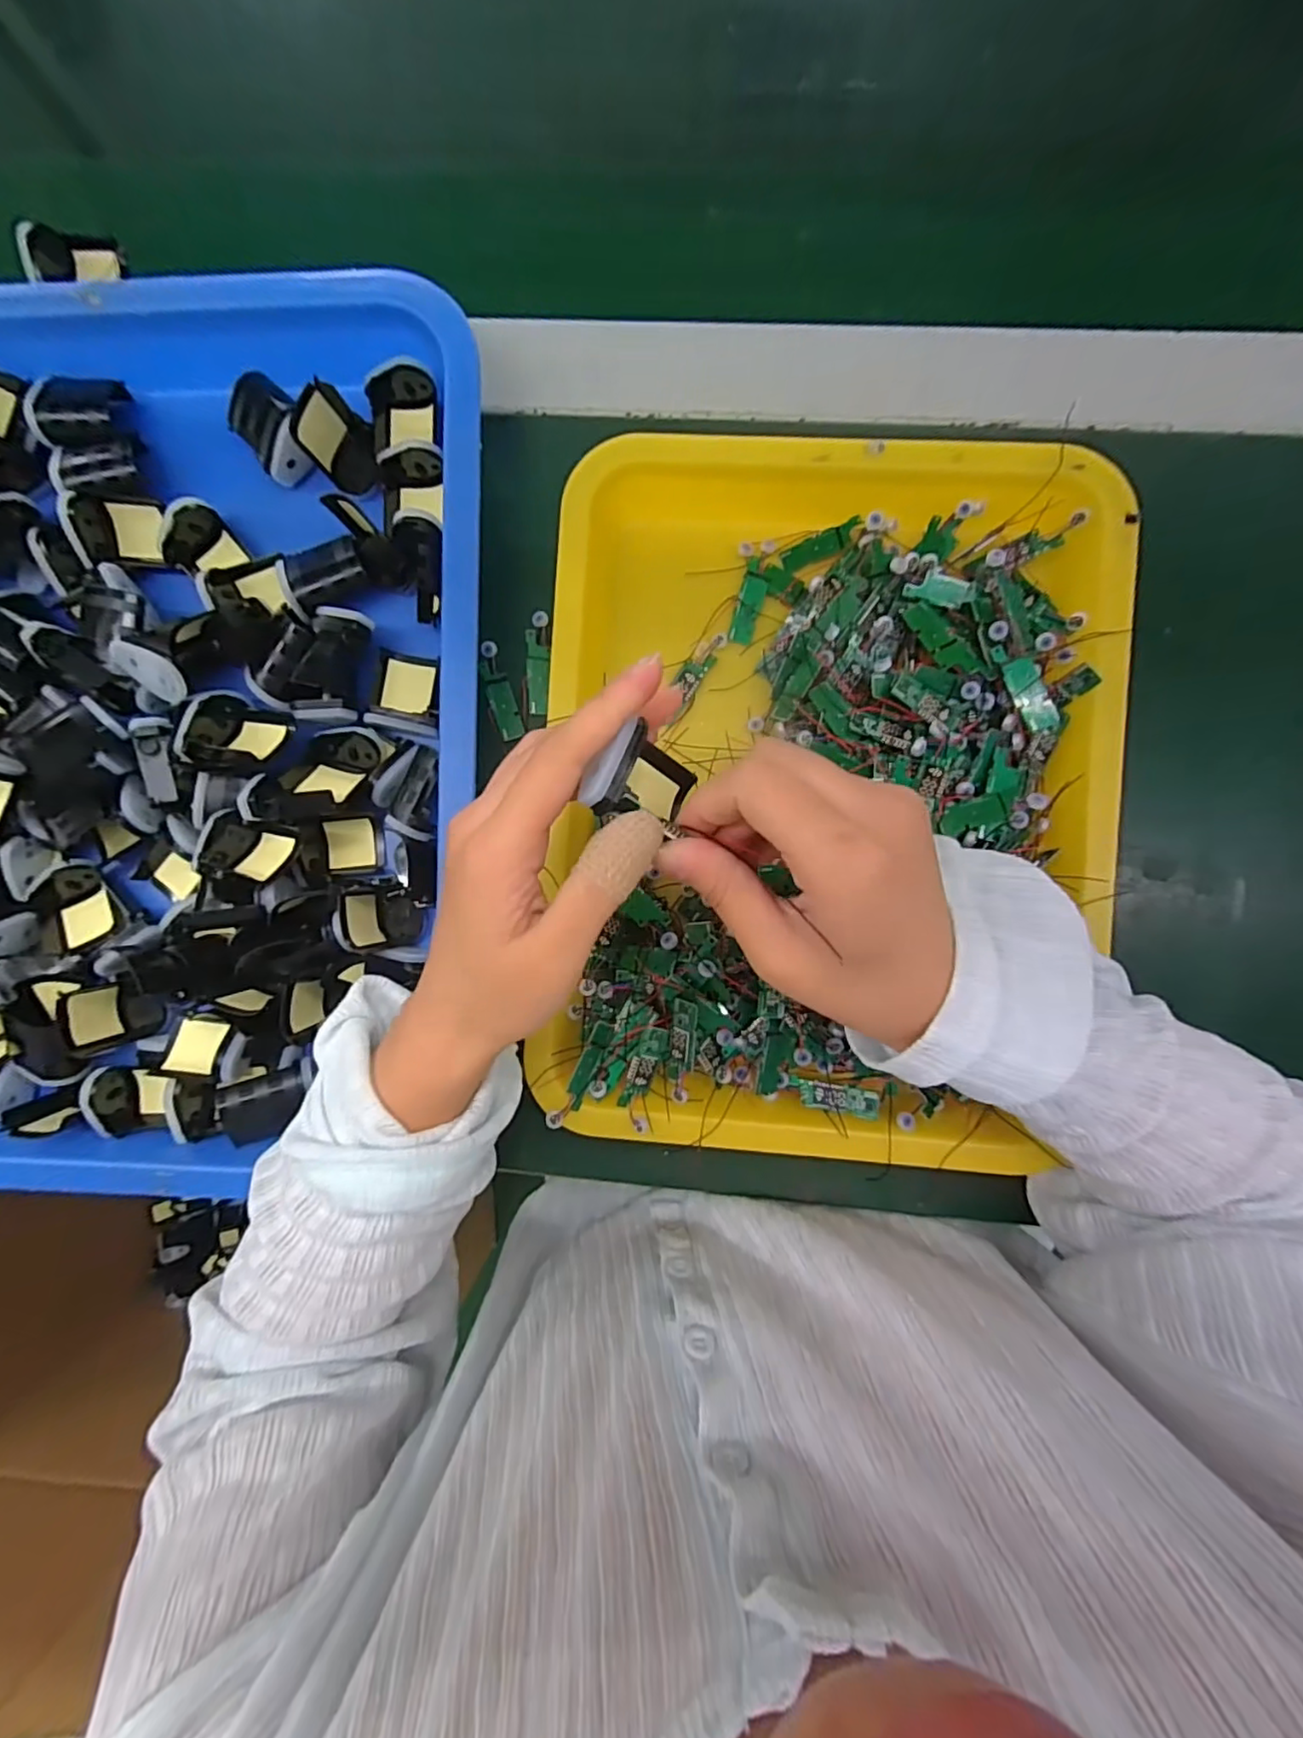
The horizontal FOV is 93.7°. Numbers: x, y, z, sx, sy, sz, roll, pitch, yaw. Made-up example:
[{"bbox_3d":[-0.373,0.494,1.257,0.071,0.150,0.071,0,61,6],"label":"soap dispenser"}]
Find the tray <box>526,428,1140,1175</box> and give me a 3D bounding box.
[{"bbox_3d":[0.081,-0.034,0.292,0.256,0.038,0.330,3,91,3],"label":"tray"}]

